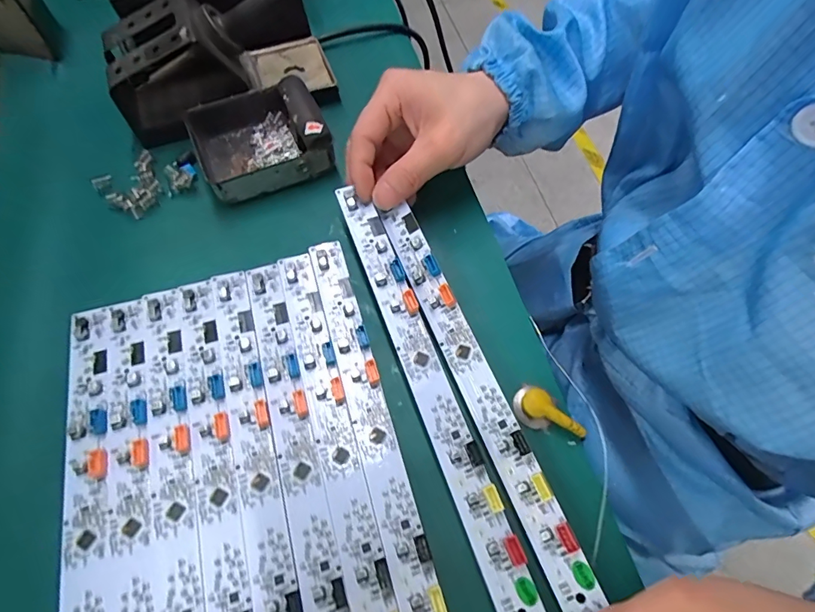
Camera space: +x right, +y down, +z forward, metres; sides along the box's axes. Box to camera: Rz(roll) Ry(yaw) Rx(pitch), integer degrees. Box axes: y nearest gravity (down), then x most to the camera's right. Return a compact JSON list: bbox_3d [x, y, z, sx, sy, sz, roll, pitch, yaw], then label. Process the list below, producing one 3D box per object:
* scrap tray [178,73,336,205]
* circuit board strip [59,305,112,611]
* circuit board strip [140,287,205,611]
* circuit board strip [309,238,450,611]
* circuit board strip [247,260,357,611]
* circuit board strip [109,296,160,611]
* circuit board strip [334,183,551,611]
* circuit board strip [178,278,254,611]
[{"bbox_3d":[-0.110,-0.125,0.337,0.089,0.037,0.078,-24,66,-13],"label":"scrap tray"},{"bbox_3d":[-0.154,0.126,0.217,0.022,0.004,0.284,-14,64,-9],"label":"circuit board strip"},{"bbox_3d":[-0.114,0.115,0.224,0.024,0.004,0.285,-14,64,-9],"label":"circuit board strip"},{"bbox_3d":[-0.012,0.082,0.243,0.021,0.006,0.287,-15,64,-9],"label":"circuit board strip"},{"bbox_3d":[-0.050,0.098,0.234,0.022,0.005,0.287,-15,64,-9],"label":"circuit board strip"},{"bbox_3d":[-0.132,0.121,0.220,0.022,0.004,0.286,-14,64,-9],"label":"circuit board strip"},{"bbox_3d":[0.014,0.045,0.257,0.024,0.009,0.279,-18,68,-11],"label":"circuit board strip"},{"bbox_3d":[-0.093,0.110,0.227,0.022,0.005,0.285,-14,64,-9],"label":"circuit board strip"}]

